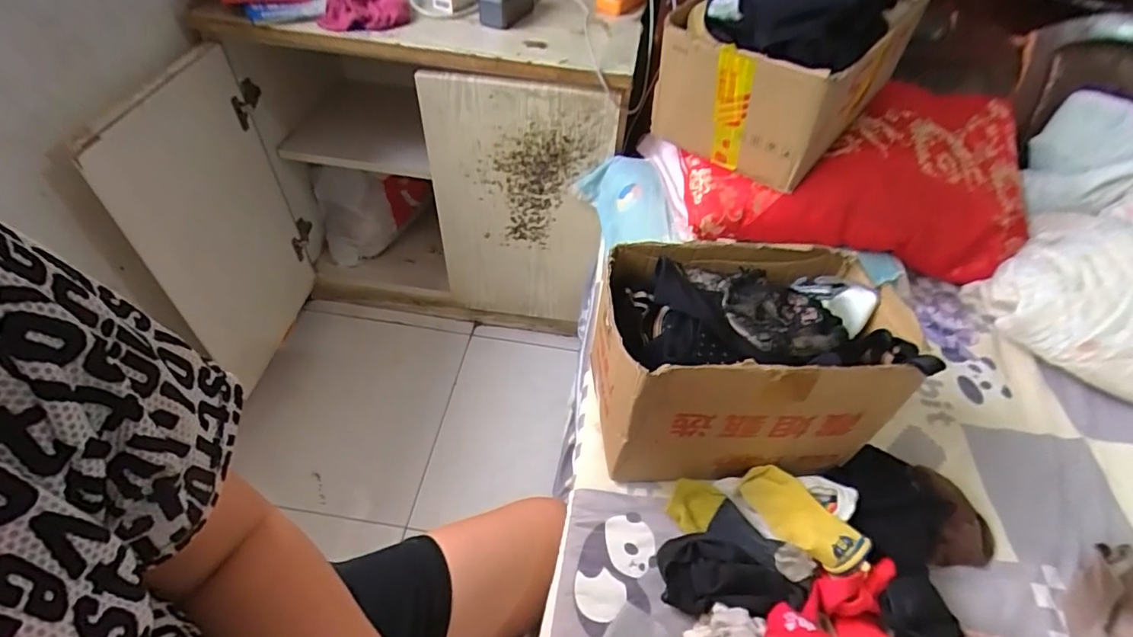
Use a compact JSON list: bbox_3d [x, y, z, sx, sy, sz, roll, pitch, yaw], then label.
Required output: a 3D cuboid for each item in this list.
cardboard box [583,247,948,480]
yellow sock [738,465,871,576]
[{"bbox_3d":[0.201,0.048,0.638,0.332,0.198,0.203,4,47,-3],"label":"cardboard box"},{"bbox_3d":[0.254,0.220,0.589,0.066,0.035,0.135,-30,57,-29],"label":"yellow sock"}]

